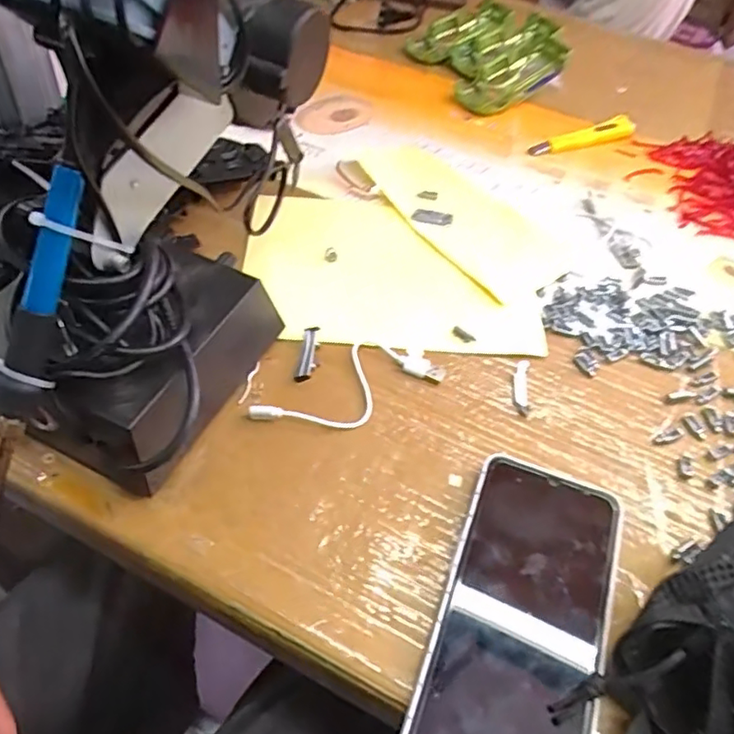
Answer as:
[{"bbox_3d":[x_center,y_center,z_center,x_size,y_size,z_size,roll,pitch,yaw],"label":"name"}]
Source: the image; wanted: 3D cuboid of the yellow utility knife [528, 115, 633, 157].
[{"bbox_3d":[0.218,-0.230,0.618,0.124,0.016,0.022,-16,53,-18],"label":"yellow utility knife"}]

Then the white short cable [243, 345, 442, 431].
[{"bbox_3d":[-0.011,0.011,0.384,0.123,0.010,0.054,-28,58,-26],"label":"white short cable"}]

